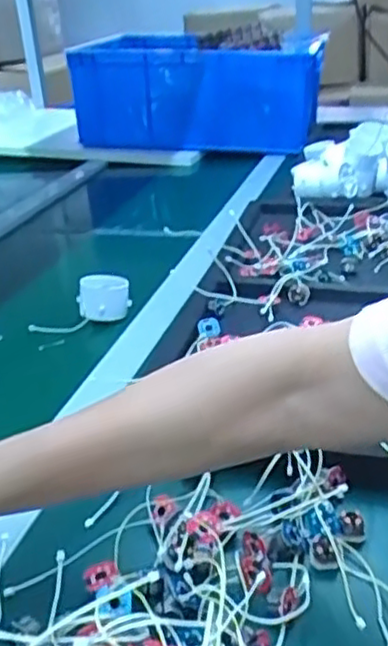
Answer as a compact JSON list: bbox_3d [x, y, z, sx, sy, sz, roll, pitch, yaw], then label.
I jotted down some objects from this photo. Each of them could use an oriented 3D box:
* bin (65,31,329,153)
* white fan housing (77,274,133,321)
[{"bbox_3d":[0.011,-0.448,1.324,0.437,0.191,0.233,5,30,17],"label":"bin"},{"bbox_3d":[-0.094,-0.029,0.717,0.052,0.034,0.049,-5,29,-2],"label":"white fan housing"}]

